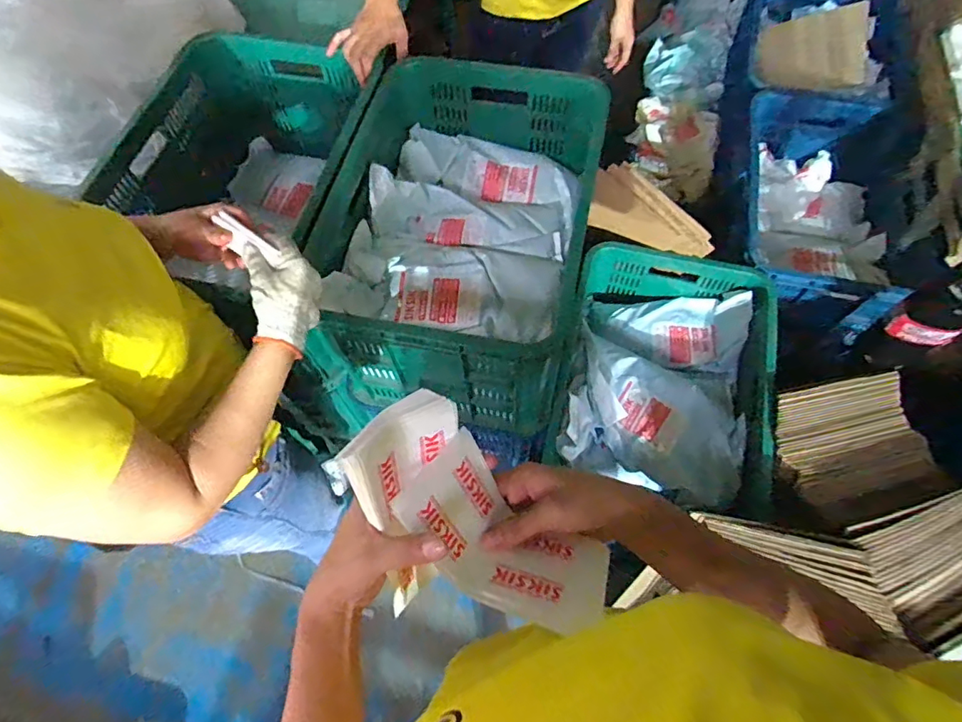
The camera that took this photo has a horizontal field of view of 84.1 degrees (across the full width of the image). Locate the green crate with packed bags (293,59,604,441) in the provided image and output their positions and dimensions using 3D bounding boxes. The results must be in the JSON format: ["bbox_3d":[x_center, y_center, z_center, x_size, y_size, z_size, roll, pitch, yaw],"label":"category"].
[{"bbox_3d":[-0.019,-0.198,0.901,0.398,0.271,0.539,16,66,9],"label":"green crate with packed bags"}]

